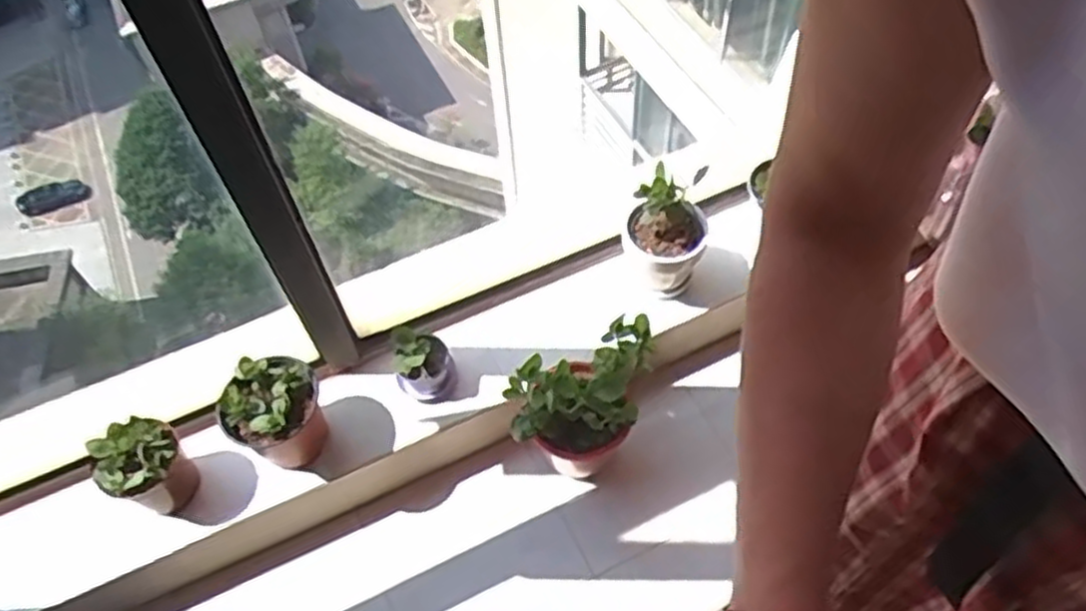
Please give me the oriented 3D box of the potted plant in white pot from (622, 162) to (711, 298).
[{"bbox_3d":[0.199,-0.112,1.275,0.123,0.224,0.114,-2,54,2],"label":"potted plant in white pot"}]

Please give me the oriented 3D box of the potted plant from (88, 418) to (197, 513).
[{"bbox_3d":[-0.566,0.235,1.132,0.106,0.130,0.107,-2,54,2],"label":"potted plant"}]

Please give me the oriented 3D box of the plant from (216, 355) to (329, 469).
[{"bbox_3d":[-0.390,0.163,1.163,0.137,0.147,0.124,-21,56,-12],"label":"plant"}]

